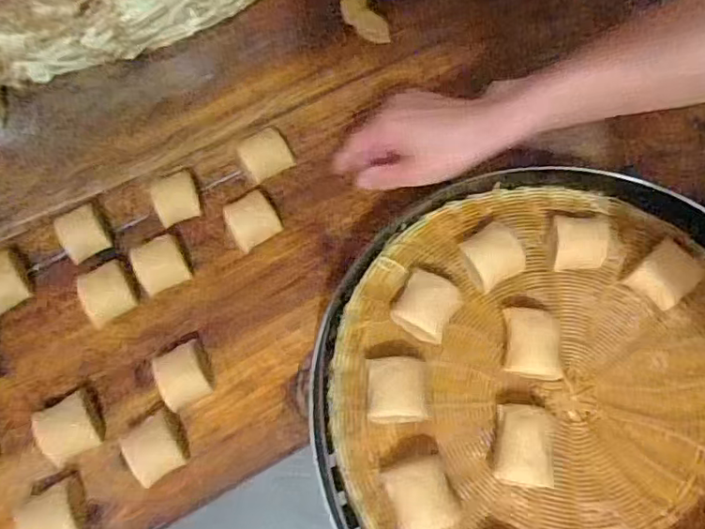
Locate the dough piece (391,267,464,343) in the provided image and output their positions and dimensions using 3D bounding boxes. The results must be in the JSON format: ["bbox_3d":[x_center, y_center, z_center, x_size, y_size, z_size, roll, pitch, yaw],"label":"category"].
[{"bbox_3d":[0.074,0.033,0.533,0.052,0.034,0.069,28,69,14],"label":"dough piece"}]

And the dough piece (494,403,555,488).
[{"bbox_3d":[0.151,0.160,0.497,0.052,0.036,0.067,7,65,6],"label":"dough piece"}]

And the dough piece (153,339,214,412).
[{"bbox_3d":[-0.173,0.113,0.578,0.051,0.031,0.057,-28,67,-11],"label":"dough piece"}]

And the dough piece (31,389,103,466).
[{"bbox_3d":[-0.281,0.161,0.551,0.047,0.034,0.053,-32,67,-12],"label":"dough piece"}]

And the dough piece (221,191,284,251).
[{"bbox_3d":[-0.115,-0.051,0.647,0.054,0.024,0.053,-31,67,-12],"label":"dough piece"}]

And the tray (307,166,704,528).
[{"bbox_3d":[0.210,0.117,0.508,0.480,0.056,0.447,-1,65,2],"label":"tray"}]

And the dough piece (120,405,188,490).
[{"bbox_3d":[-0.190,0.180,0.552,0.054,0.031,0.052,-37,69,-14],"label":"dough piece"}]

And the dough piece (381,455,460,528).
[{"bbox_3d":[0.057,0.193,0.468,0.054,0.037,0.058,-18,65,-6],"label":"dough piece"}]

